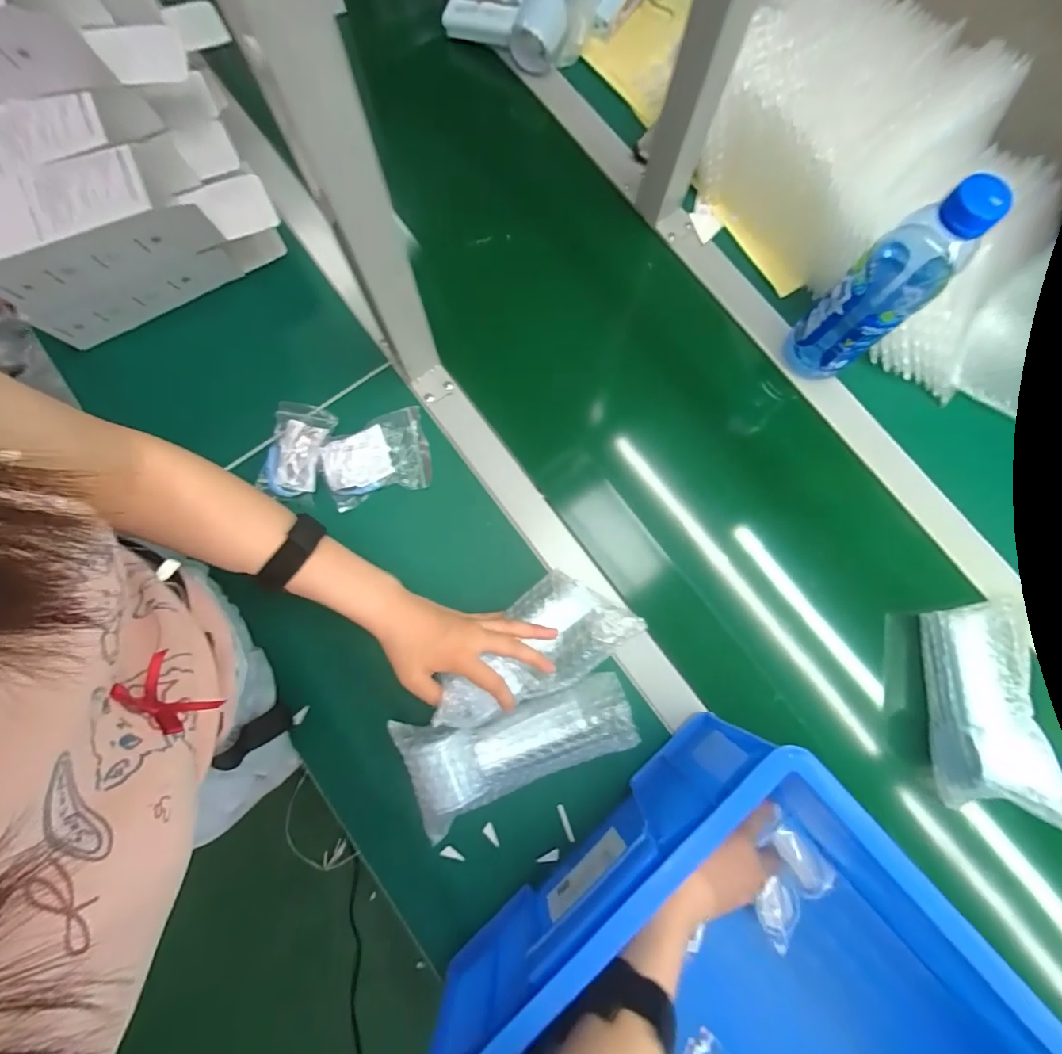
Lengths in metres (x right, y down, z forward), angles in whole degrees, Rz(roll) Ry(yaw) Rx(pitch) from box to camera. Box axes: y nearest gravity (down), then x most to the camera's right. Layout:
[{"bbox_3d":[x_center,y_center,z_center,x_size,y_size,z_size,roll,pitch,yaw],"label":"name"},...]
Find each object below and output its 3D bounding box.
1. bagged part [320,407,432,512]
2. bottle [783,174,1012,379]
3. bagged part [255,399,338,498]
[{"bbox_3d":[-0.160,-0.072,0.509,0.106,0.028,0.082,-16,79,-4],"label":"bagged part"},{"bbox_3d":[0.324,-0.218,0.456,0.075,0.209,0.065,-41,82,-8],"label":"bottle"},{"bbox_3d":[-0.244,-0.079,0.508,0.060,0.022,0.097,13,79,2],"label":"bagged part"}]

